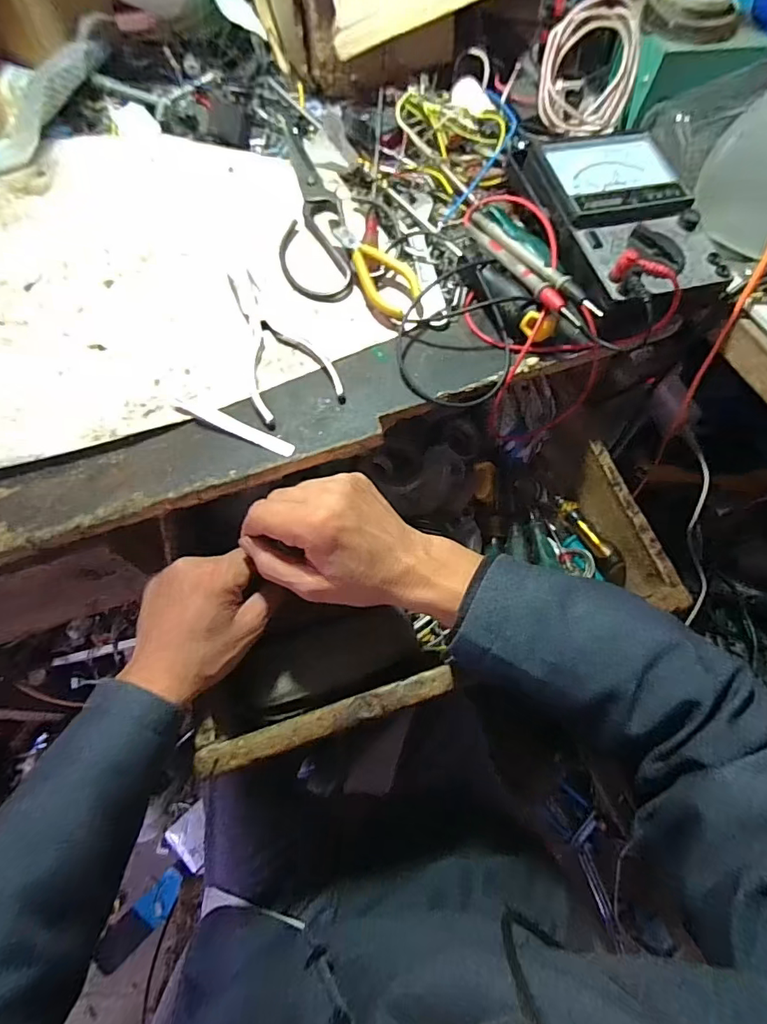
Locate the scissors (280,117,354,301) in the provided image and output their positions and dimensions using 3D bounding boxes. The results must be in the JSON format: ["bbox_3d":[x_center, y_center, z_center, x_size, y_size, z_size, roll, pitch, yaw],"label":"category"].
[{"bbox_3d":[-0.069,-0.269,0.441,0.054,0.022,0.200,-11,69,-2],"label":"scissors"}]

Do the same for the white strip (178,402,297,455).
[{"bbox_3d":[-0.108,-0.061,0.362,0.095,0.005,0.012,24,63,6],"label":"white strip"}]

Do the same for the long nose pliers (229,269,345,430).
[{"bbox_3d":[-0.089,-0.134,0.394,0.066,0.007,0.147,-24,69,-12],"label":"long nose pliers"}]

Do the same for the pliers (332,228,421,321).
[{"bbox_3d":[-0.005,-0.197,0.407,0.035,0.018,0.092,-27,70,-13],"label":"pliers"}]

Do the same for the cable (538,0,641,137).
[{"bbox_3d":[0.187,-0.405,0.459,0.084,0.097,0.019,-1,32,-2],"label":"cable"}]

